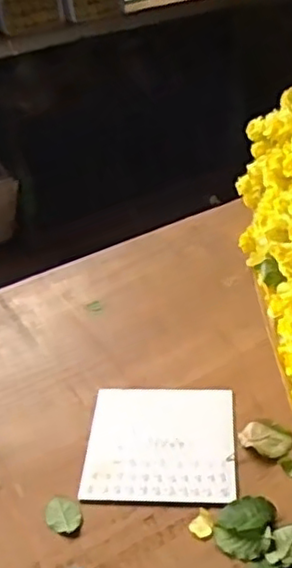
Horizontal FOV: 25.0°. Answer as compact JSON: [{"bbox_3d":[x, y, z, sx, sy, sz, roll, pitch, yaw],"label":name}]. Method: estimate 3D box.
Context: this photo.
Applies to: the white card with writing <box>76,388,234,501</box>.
[{"bbox_3d":[0.017,0.171,0.721,0.156,0.004,0.156,0,34,5],"label":"white card with writing"}]

